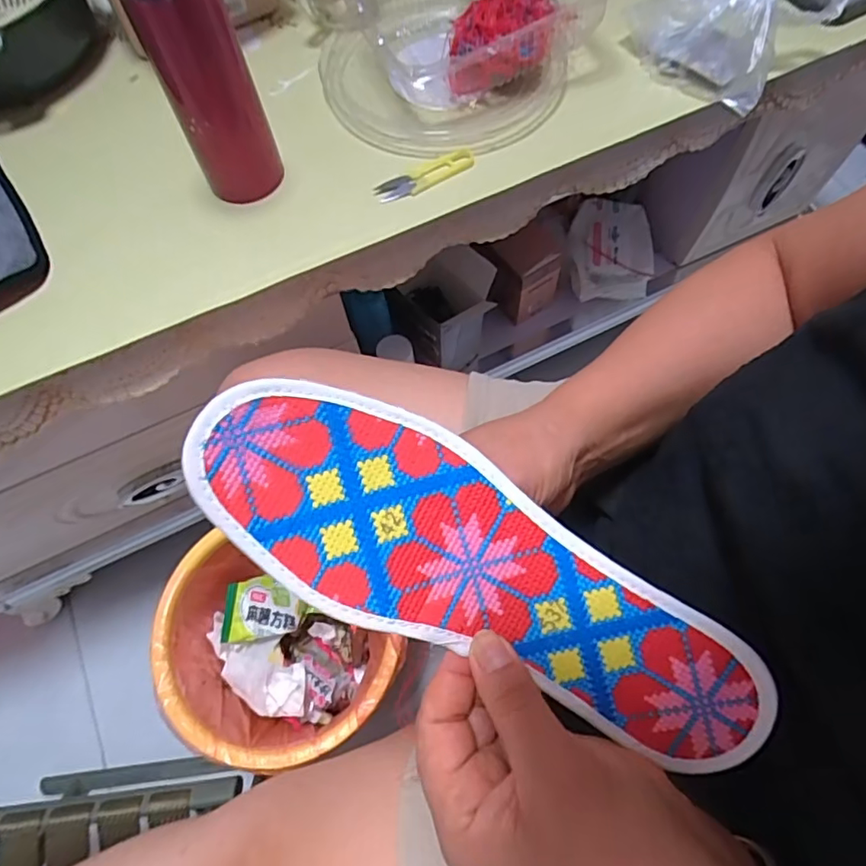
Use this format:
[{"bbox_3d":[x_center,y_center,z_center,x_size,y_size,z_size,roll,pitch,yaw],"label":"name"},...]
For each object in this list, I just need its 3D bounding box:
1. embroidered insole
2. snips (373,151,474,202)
[{"bbox_3d":[0.023,0.053,0.223,0.241,0.022,0.081,26,82,-6],"label":"embroidered insole"},{"bbox_3d":[-0.005,-0.230,0.500,0.098,0.007,0.024,-26,67,-9],"label":"snips"}]

